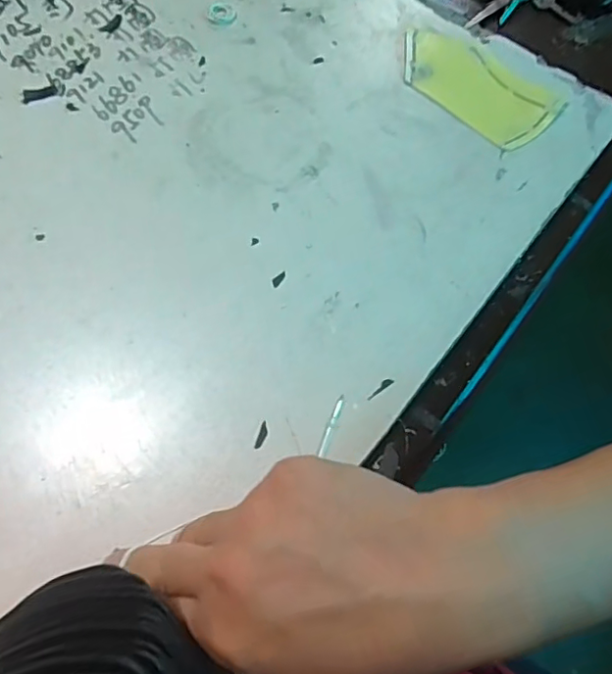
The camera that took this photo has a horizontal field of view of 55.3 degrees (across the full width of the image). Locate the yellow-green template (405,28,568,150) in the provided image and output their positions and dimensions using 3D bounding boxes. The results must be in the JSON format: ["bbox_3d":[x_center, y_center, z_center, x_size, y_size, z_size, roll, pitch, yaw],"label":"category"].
[{"bbox_3d":[0.128,-0.194,0.448,0.128,0.004,0.064,39,74,14],"label":"yellow-green template"}]

